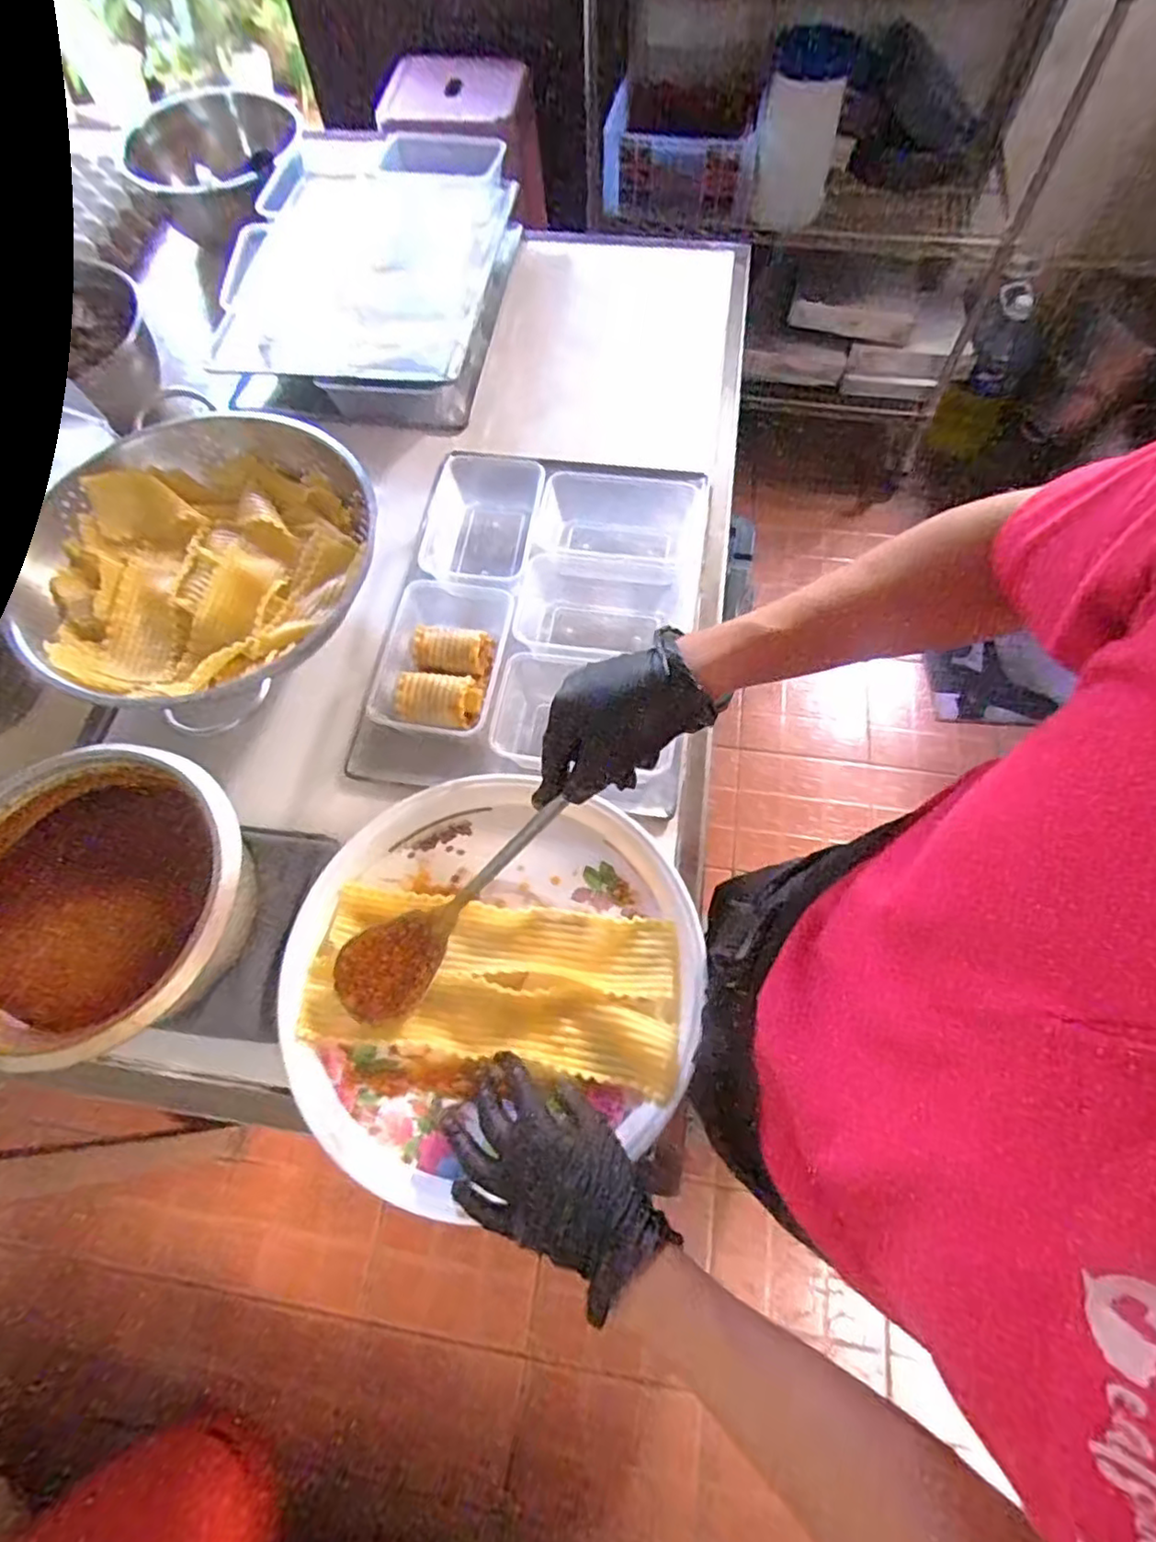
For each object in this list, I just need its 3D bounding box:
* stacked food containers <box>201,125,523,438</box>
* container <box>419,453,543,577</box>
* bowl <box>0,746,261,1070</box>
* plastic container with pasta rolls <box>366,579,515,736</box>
[{"bbox_3d":[-0.294,-0.688,0.928,0.345,0.112,0.441,8,67,5],"label":"stacked food containers"},{"bbox_3d":[-0.116,-0.276,0.775,0.136,0.085,0.182,8,67,5],"label":"container"},{"bbox_3d":[-0.374,0.108,0.527,0.211,0.092,0.227,-1,67,1],"label":"bowl"},{"bbox_3d":[-0.144,-0.115,0.686,0.128,0.047,0.181,7,67,4],"label":"plastic container with pasta rolls"}]

